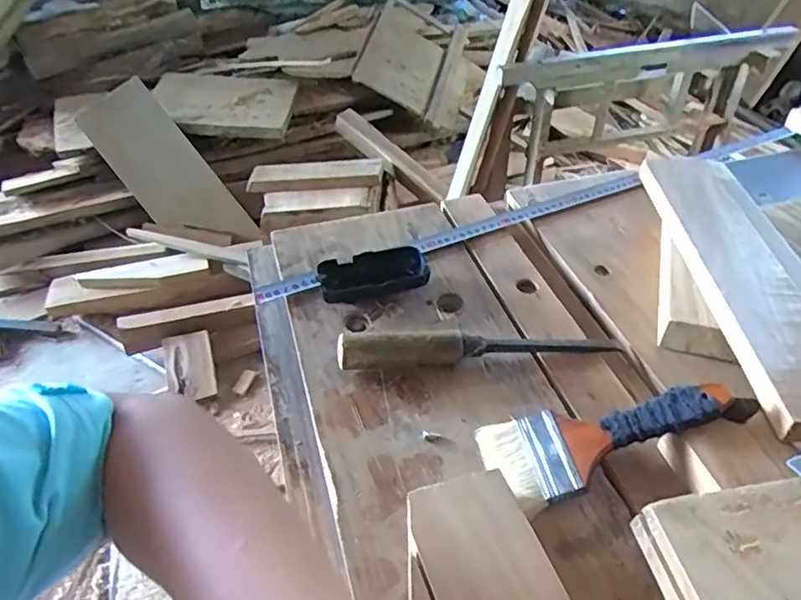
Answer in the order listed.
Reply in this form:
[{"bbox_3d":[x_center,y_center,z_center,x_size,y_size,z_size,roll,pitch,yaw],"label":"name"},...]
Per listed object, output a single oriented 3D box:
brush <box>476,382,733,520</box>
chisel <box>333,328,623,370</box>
[{"bbox_3d":[0.150,0.097,0.439,0.178,0.016,0.074,-21,42,4],"label":"brush"},{"bbox_3d":[0.072,0.039,0.520,0.248,0.037,0.022,-6,42,-5],"label":"chisel"}]

